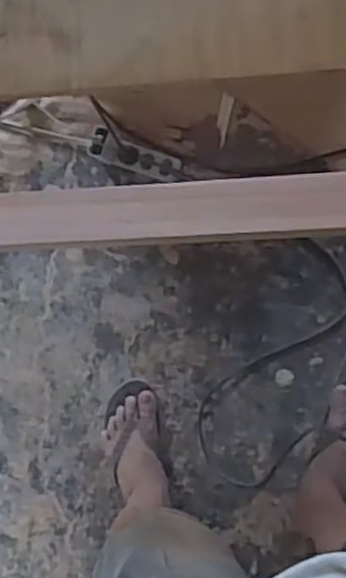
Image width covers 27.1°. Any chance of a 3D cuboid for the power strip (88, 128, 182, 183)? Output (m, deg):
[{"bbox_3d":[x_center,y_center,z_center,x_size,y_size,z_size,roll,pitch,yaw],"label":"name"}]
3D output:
[{"bbox_3d":[-0.062,-0.224,1.218,0.157,0.031,0.046,19,94,-15],"label":"power strip"}]

